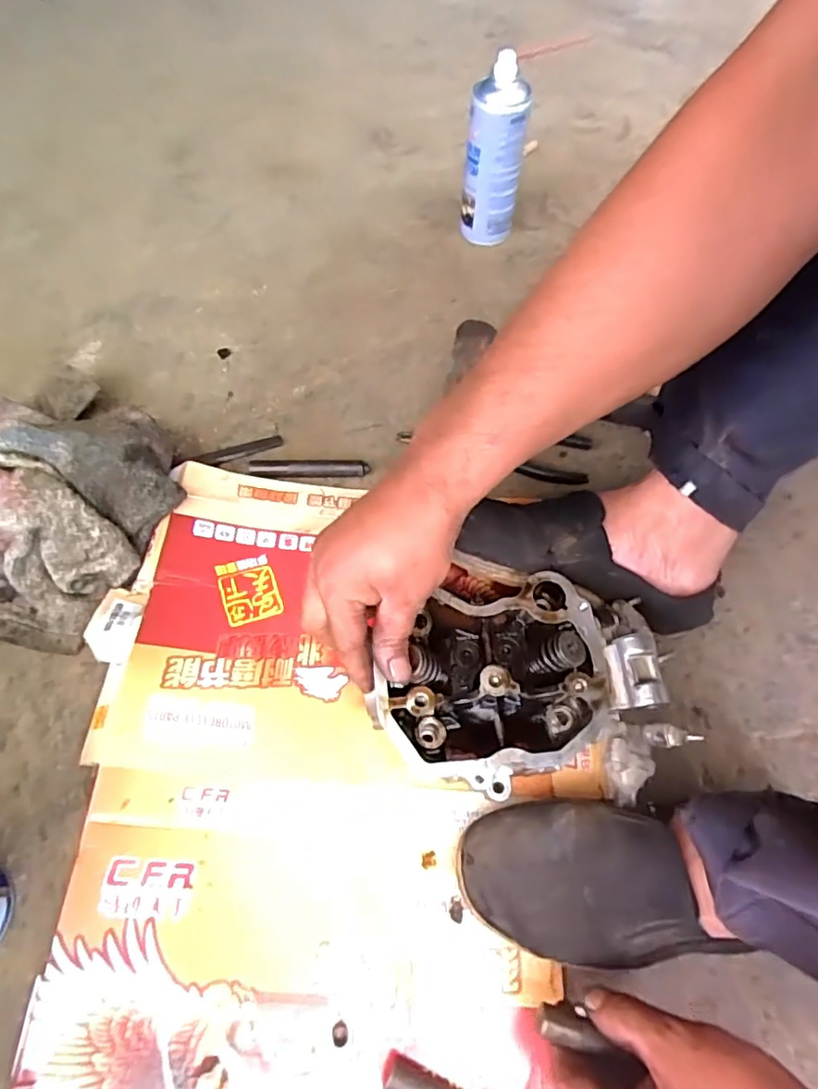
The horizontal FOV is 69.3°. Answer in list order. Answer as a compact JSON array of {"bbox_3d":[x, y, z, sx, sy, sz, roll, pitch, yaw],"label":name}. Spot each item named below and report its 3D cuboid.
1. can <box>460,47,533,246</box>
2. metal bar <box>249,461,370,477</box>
[{"bbox_3d":[0.096,-0.435,0.678,0.064,0.184,0.054,8,63,3],"label":"can"},{"bbox_3d":[-0.095,-0.072,0.563,0.110,0.008,0.016,0,63,-2],"label":"metal bar"}]

